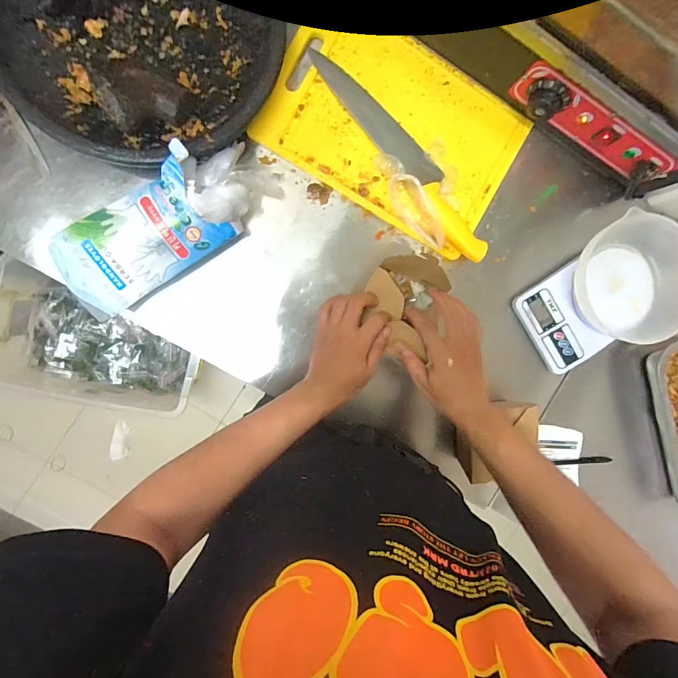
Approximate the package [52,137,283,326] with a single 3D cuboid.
[{"bbox_3d":[-0.214,-0.143,0.480,0.286,0.062,0.110,-36,99,-4],"label":"package"}]

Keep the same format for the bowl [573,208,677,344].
[{"bbox_3d":[0.416,-0.086,0.546,0.147,0.068,0.179,-21,97,-6],"label":"bowl"}]

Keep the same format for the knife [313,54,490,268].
[{"bbox_3d":[0.092,-0.253,0.522,0.055,0.031,0.348,-41,99,-3],"label":"knife"}]

